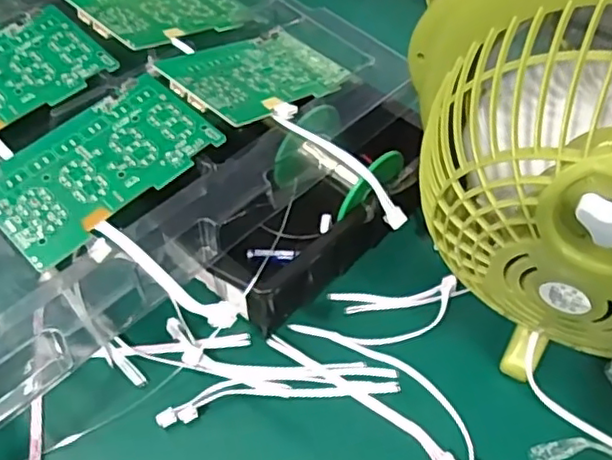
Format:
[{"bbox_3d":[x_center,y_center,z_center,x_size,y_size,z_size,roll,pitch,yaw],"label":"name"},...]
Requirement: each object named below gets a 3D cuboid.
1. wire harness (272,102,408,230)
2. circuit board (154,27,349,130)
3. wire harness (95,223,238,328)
[{"bbox_3d":[0.022,-0.043,0.396,0.110,0.012,0.016,43,60,9],"label":"wire harness"},{"bbox_3d":[-0.033,-0.109,0.435,0.081,0.005,0.126,38,45,22],"label":"circuit board"},{"bbox_3d":[-0.074,0.020,0.319,0.107,0.018,0.011,36,59,25],"label":"wire harness"}]

